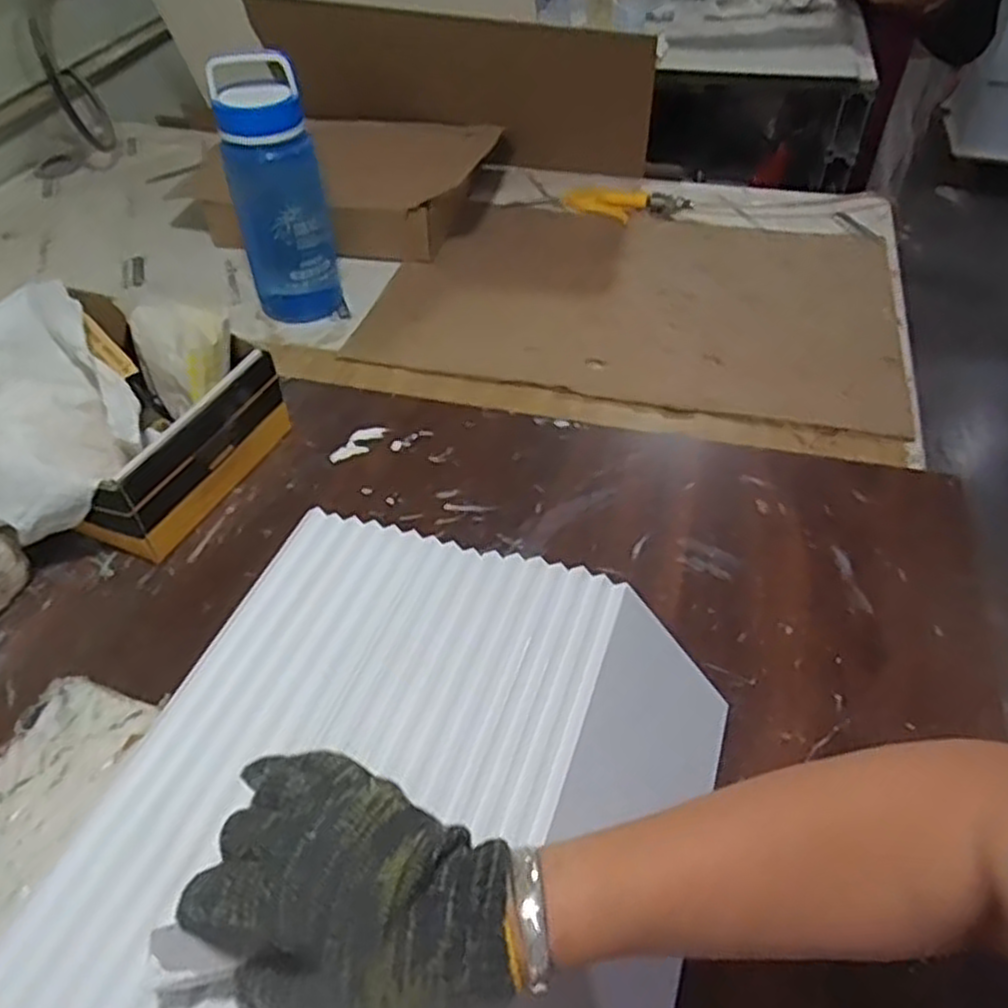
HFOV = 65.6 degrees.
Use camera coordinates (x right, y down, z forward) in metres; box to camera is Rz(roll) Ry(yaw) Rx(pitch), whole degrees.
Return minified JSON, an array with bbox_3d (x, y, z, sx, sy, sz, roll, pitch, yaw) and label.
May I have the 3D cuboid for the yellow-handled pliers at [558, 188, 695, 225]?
[{"bbox_3d":[0.182,-0.450,1.165,0.187,0.020,0.076,6,48,7],"label":"yellow-handled pliers"}]

